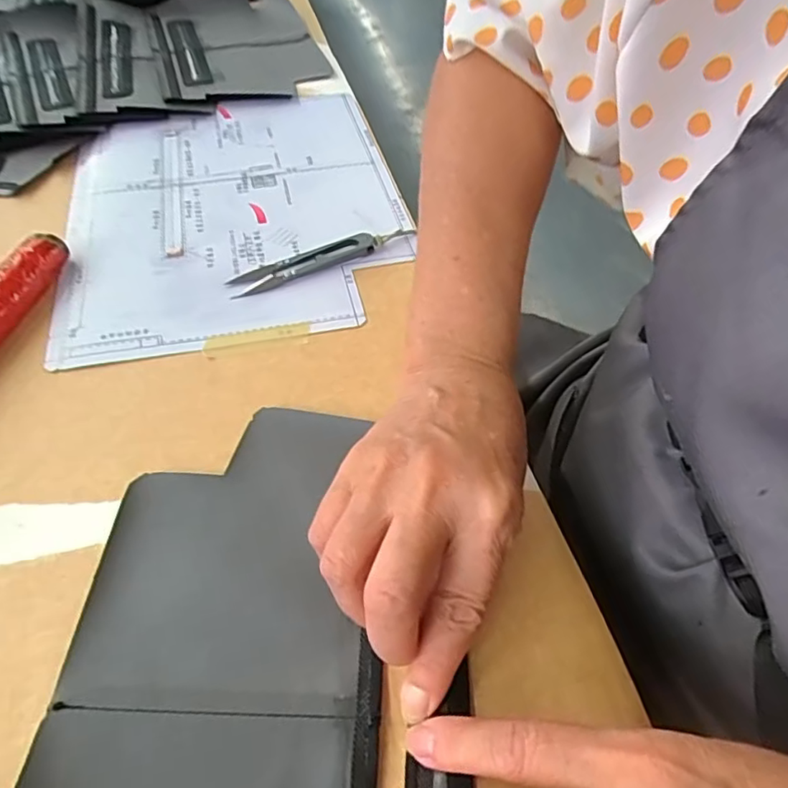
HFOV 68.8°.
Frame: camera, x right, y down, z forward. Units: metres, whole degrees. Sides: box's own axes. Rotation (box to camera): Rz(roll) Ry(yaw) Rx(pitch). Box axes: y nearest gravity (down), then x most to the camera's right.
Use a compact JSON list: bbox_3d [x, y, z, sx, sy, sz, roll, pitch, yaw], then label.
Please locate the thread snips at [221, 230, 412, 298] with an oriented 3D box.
[{"bbox_3d":[-0.048,-0.098,0.405,0.135,0.012,0.023,-22,55,-18],"label":"thread snips"}]

